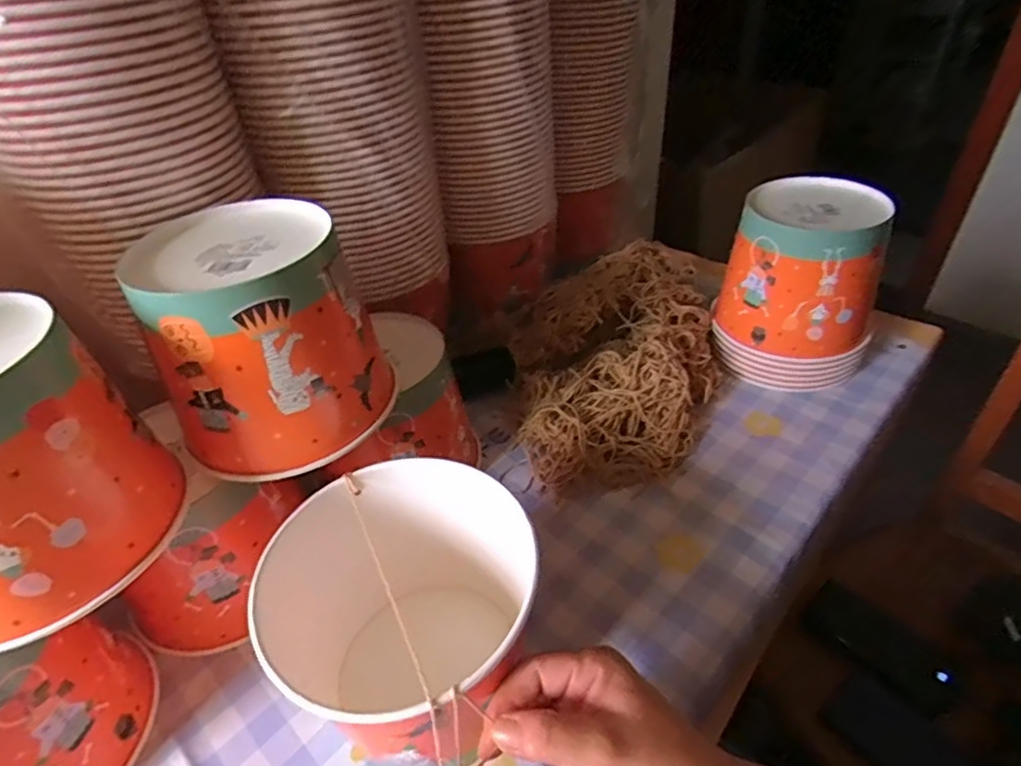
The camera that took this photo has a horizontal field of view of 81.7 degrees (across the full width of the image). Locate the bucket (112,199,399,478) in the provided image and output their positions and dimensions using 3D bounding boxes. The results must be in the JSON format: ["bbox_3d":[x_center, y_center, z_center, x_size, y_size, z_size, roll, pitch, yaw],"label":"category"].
[{"bbox_3d":[-0.168,-0.034,0.407,0.139,0.132,0.135,-3,41,3],"label":"bucket"}]

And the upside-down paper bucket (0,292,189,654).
[{"bbox_3d":[-0.287,0.046,0.323,0.133,0.132,0.134,-3,41,3],"label":"upside-down paper bucket"}]

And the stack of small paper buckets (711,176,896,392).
[{"bbox_3d":[0.297,-0.104,0.612,0.142,0.161,0.152,13,42,23],"label":"stack of small paper buckets"}]

